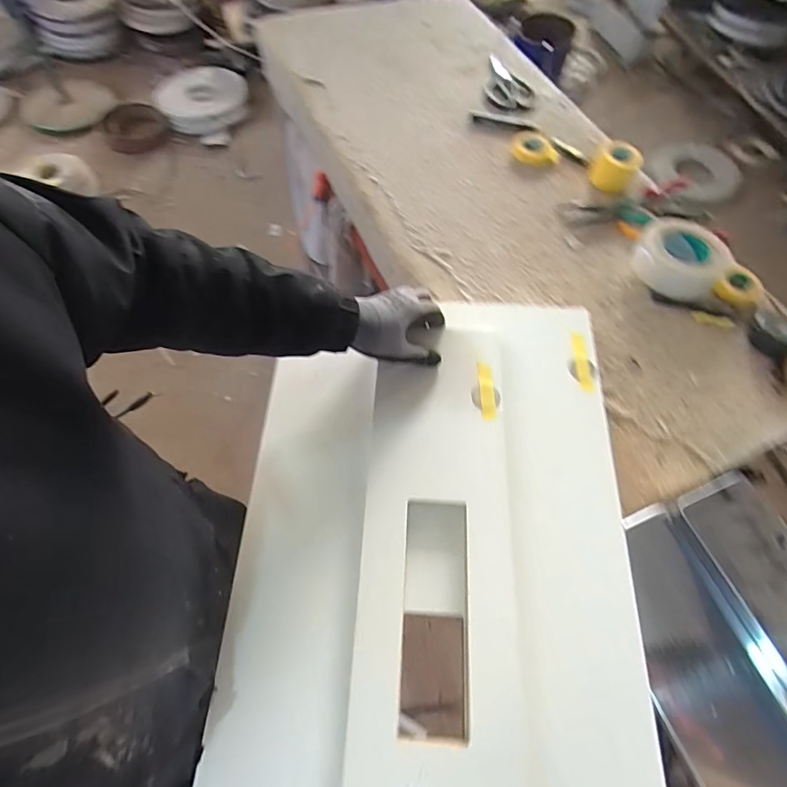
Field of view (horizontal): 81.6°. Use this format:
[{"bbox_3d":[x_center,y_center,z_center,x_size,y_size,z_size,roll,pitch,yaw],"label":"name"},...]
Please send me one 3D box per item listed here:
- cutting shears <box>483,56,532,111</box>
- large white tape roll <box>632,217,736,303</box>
[{"bbox_3d":[0.230,-0.623,0.915,0.091,0.007,0.168,6,64,-1],"label":"cutting shears"},{"bbox_3d":[0.429,-0.201,0.686,0.127,0.050,0.110,36,67,13],"label":"large white tape roll"}]

